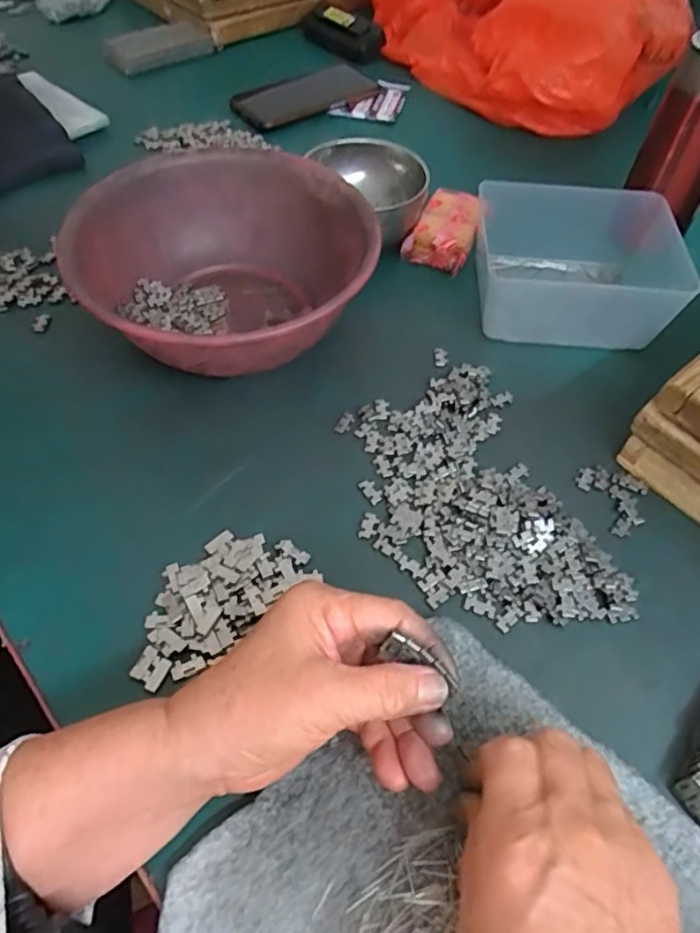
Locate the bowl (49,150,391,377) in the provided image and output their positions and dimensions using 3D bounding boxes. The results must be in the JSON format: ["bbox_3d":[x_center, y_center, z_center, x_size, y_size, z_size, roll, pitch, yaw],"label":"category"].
[{"bbox_3d":[-0.091,-0.139,0.468,0.205,0.082,0.214,1,54,-2],"label":"bowl"}]

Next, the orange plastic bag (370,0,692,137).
[{"bbox_3d":[0.185,-0.544,0.724,0.221,0.163,0.404,-24,58,-19],"label":"orange plastic bag"}]

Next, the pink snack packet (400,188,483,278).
[{"bbox_3d":[0.086,-0.206,0.554,0.053,0.035,0.077,23,56,14],"label":"pink snack packet"}]

